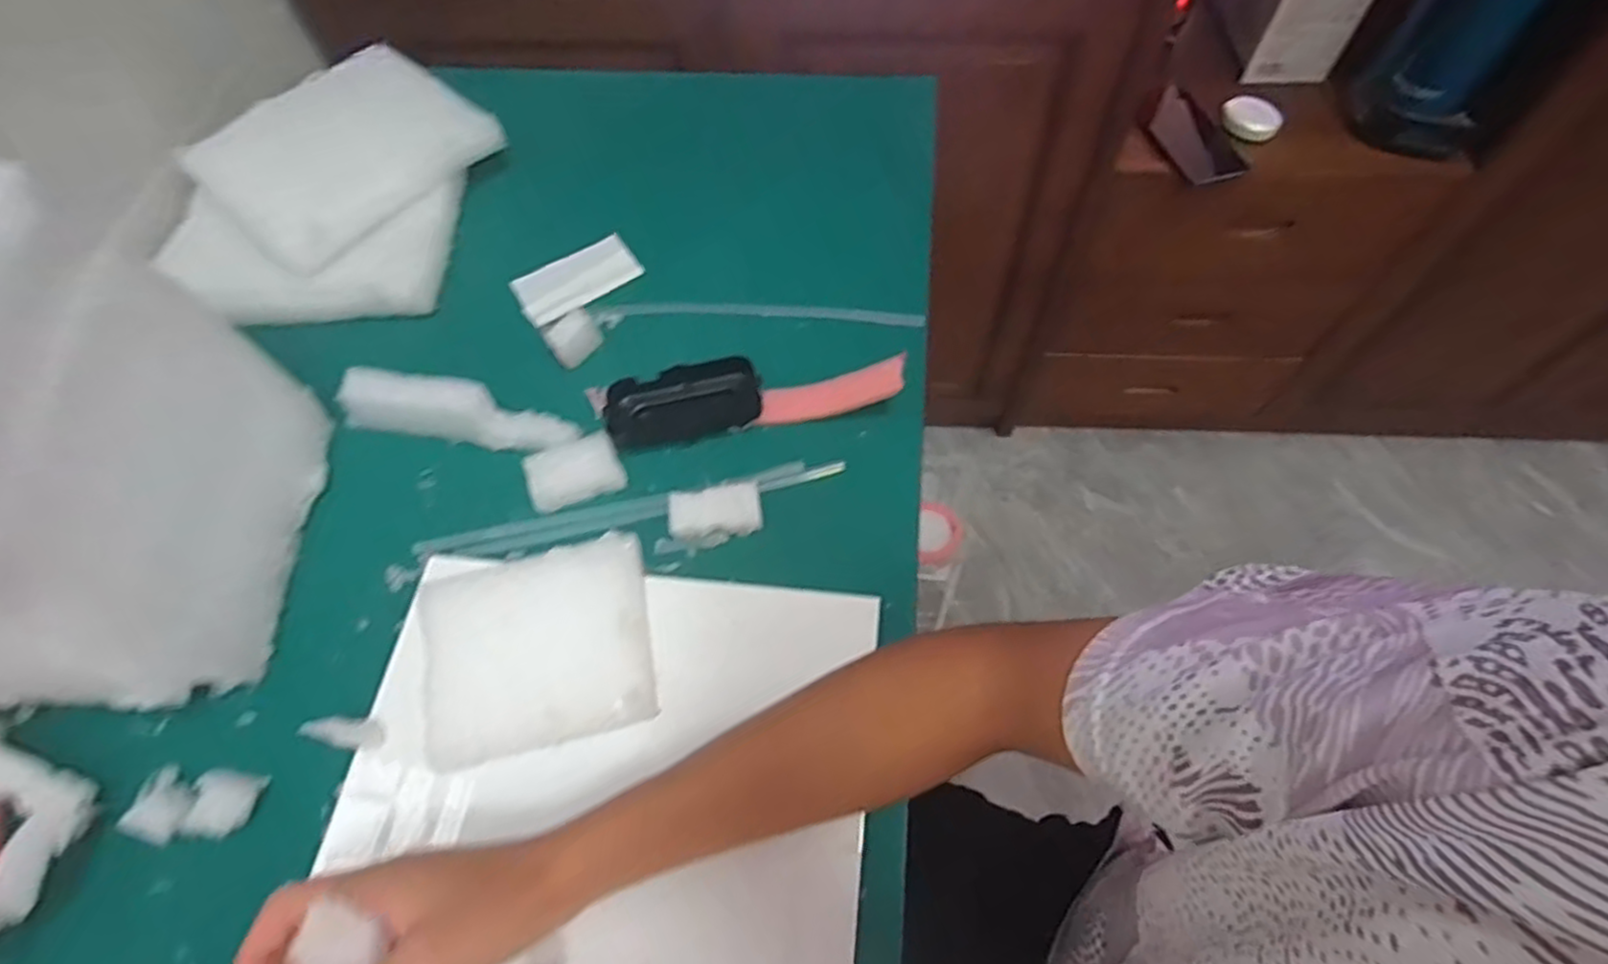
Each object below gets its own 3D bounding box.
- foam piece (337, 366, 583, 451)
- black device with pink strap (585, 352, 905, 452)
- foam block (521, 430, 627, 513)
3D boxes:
[{"bbox_3d":[-0.250,-0.051,0.523,0.170,0.047,0.031,8,63,8],"label":"foam piece"},{"bbox_3d":[-0.041,-0.066,0.522,0.215,0.036,0.055,-8,62,-1],"label":"black device with pink strap"},{"bbox_3d":[-0.160,-0.007,0.505,0.062,0.018,0.038,-18,63,-6],"label":"foam block"}]

